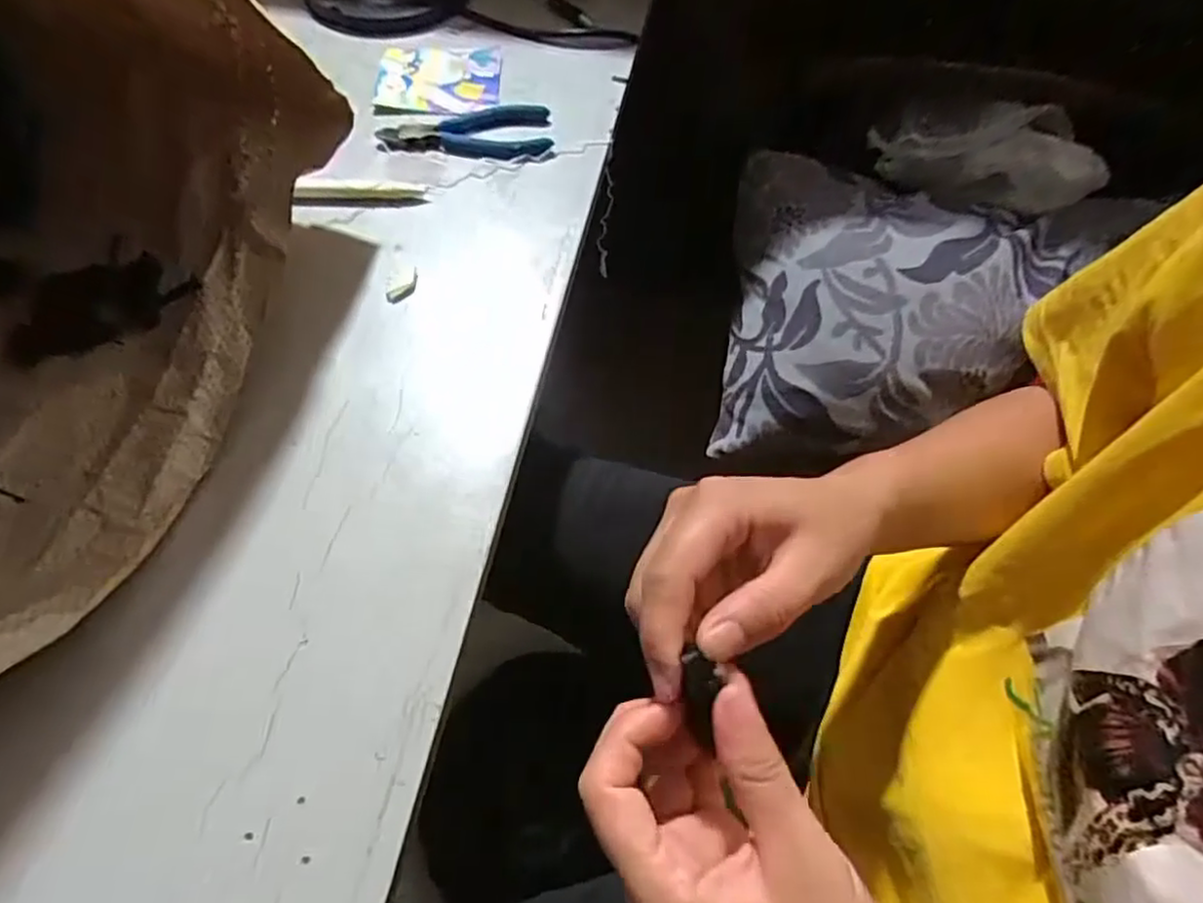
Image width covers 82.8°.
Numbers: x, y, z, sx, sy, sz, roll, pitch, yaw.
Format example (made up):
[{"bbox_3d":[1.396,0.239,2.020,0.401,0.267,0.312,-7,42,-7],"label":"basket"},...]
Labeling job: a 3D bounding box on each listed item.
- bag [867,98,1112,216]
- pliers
[{"bbox_3d":[0.359,-0.275,0.651,0.190,0.067,0.094,8,60,2],"label":"bag"},{"bbox_3d":[-0.101,-0.237,0.508,0.126,0.010,0.064,-8,61,-7],"label":"pliers"}]

